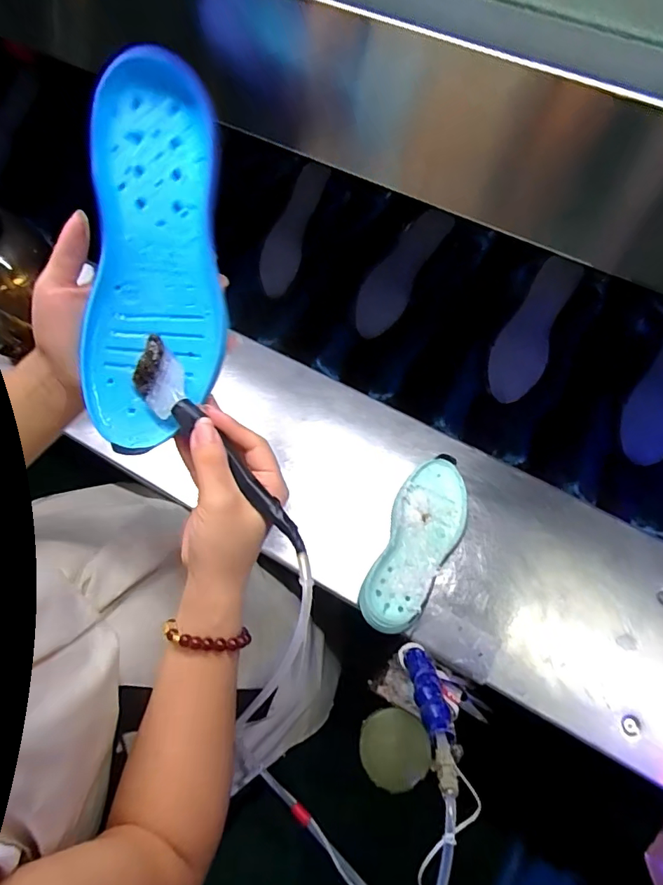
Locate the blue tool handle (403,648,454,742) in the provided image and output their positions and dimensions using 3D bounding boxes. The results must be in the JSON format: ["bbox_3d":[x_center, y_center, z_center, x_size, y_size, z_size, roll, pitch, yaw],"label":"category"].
[{"bbox_3d":[0.082,0.214,0.426,0.024,0.120,0.020,-7,94,0],"label":"blue tool handle"}]

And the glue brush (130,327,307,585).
[{"bbox_3d":[-0.072,0.010,0.321,0.032,0.018,0.188,-39,82,-12],"label":"glue brush"}]

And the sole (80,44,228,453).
[{"bbox_3d":[-0.121,-0.121,0.325,0.089,0.042,0.244,8,99,6],"label":"sole"}]

